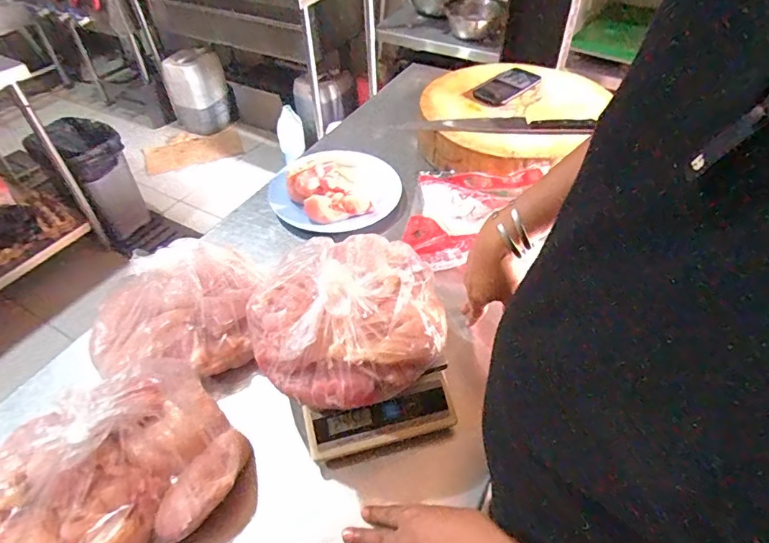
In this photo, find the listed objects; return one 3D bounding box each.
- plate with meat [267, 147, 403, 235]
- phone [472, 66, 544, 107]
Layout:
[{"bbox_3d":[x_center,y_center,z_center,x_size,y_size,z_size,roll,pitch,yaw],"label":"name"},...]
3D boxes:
[{"bbox_3d":[-0.093,-0.165,0.872,0.220,0.058,0.211,-1,46,1],"label":"plate with meat"},{"bbox_3d":[0.251,-0.390,1.006,0.138,0.010,0.079,-35,61,-17],"label":"phone"}]

